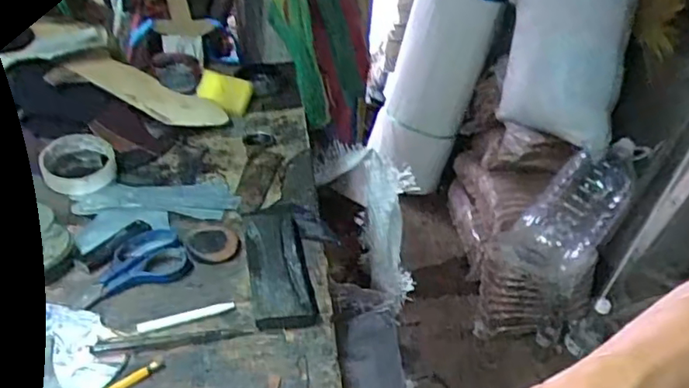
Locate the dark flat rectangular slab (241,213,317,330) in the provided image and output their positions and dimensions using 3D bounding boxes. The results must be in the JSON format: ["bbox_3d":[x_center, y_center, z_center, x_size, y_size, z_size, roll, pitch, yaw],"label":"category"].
[{"bbox_3d":[-0.068,0.070,0.598,0.056,0.019,0.162,-3,38,-13],"label":"dark flat rectangular slab"}]

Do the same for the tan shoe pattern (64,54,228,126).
[{"bbox_3d":[-0.281,-0.147,0.867,0.229,0.012,0.092,25,32,6],"label":"tan shoe pattern"}]

